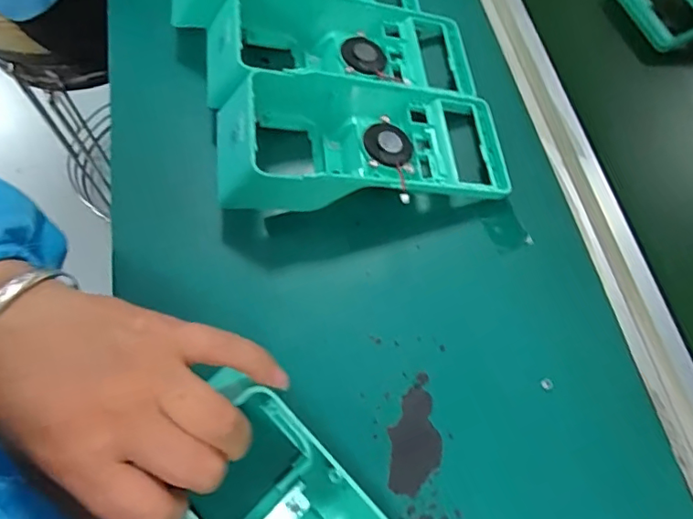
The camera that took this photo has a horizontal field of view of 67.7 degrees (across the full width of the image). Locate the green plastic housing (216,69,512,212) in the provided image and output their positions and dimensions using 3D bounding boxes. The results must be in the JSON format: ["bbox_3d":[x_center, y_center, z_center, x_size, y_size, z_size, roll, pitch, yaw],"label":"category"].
[{"bbox_3d":[0.013,-0.075,0.336,0.189,0.050,0.088,-5,66,-5],"label":"green plastic housing"}]

